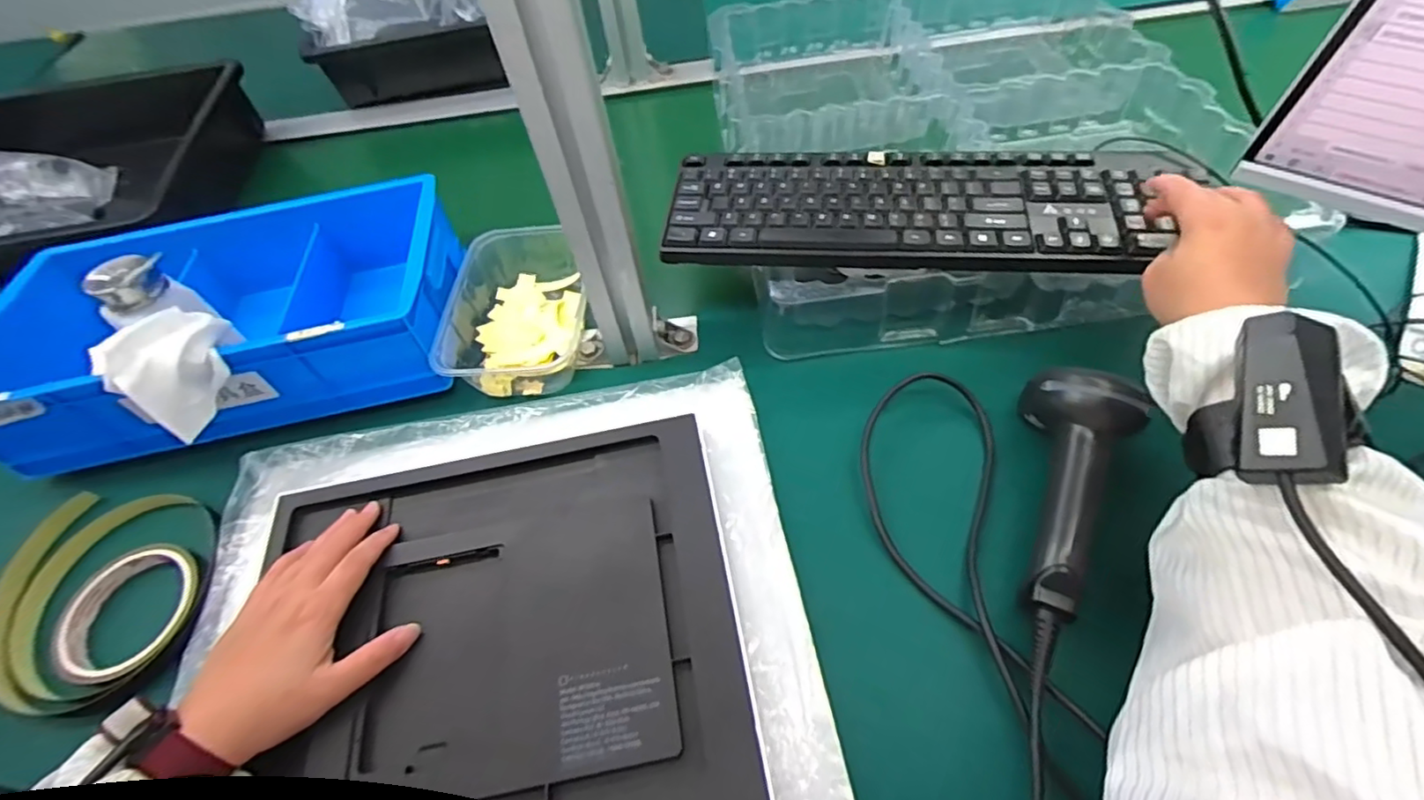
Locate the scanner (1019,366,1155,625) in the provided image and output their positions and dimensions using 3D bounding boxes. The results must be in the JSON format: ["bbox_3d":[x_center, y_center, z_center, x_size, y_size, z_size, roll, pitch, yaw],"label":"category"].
[{"bbox_3d":[0.210,0.053,0.373,0.061,0.066,0.148,24,62,19],"label":"scanner"}]

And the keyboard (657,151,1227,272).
[{"bbox_3d":[0.150,-0.146,0.468,0.362,0.024,0.115,3,57,9],"label":"keyboard"}]

